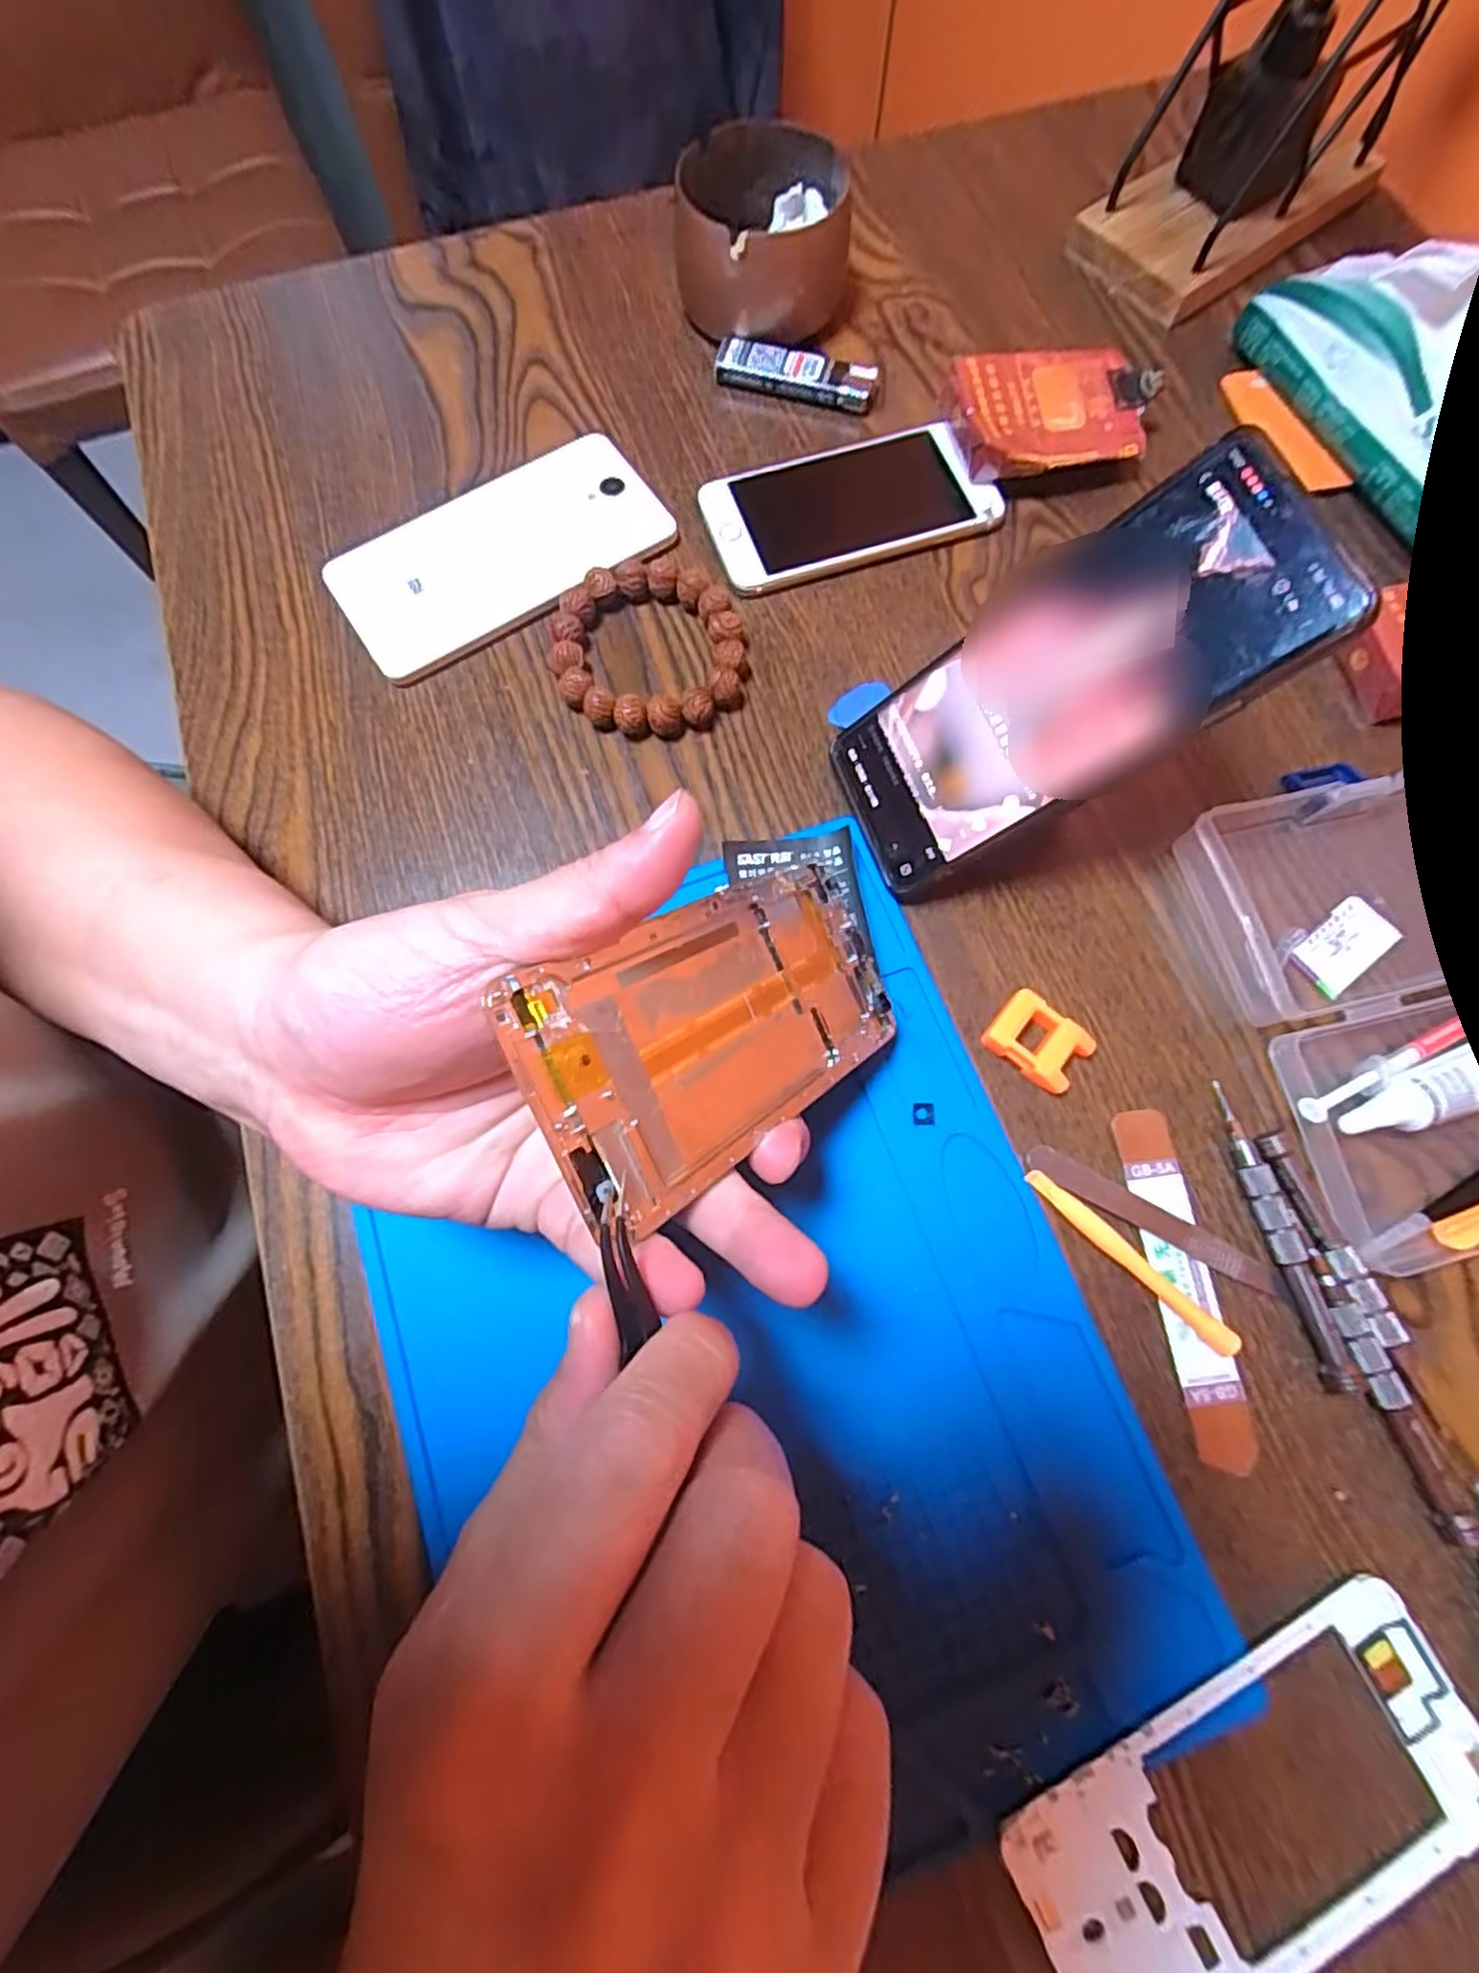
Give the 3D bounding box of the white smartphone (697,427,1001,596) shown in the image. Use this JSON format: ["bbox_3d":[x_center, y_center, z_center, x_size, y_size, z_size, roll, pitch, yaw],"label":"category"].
[{"bbox_3d":[0.049,-0.229,0.351,0.131,0.009,0.071,-19,75,-4],"label":"white smartphone"}]

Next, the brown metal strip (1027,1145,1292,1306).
[{"bbox_3d":[0.149,0.084,0.263,0.096,0.004,0.013,28,77,8],"label":"brown metal strip"}]

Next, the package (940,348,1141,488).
[{"bbox_3d":[0.144,-0.267,0.349,0.085,0.025,0.058,-5,74,-1],"label":"package"}]

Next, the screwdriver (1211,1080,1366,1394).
[{"bbox_3d":[0.189,0.086,0.260,0.010,0.010,0.103,-13,74,-3],"label":"screwdriver"}]

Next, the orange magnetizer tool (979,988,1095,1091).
[{"bbox_3d":[0.111,0.021,0.278,0.035,0.013,0.026,40,79,11],"label":"orange magnetizer tool"}]

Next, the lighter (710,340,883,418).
[{"bbox_3d":[0.028,-0.307,0.371,0.080,0.014,0.020,14,75,5],"label":"lighter"}]

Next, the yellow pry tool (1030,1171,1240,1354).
[{"bbox_3d":[0.136,0.094,0.258,0.083,0.006,0.009,43,79,11],"label":"yellow pry tool"}]

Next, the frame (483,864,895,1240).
[{"bbox_3d":[0.000,0.009,0.217,0.138,0.004,0.067,-28,95,-45],"label":"frame"}]

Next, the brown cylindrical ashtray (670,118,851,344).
[{"bbox_3d":[0.011,-0.372,0.369,0.081,0.051,0.085,0,74,1],"label":"brown cylindrical ashtray"}]

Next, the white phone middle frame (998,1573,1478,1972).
[{"bbox_3d":[0.152,0.244,0.215,0.142,0.008,0.070,-26,75,-6],"label":"white phone middle frame"}]

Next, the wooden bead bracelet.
[{"bbox_3d":[-0.041,-0.148,0.326,0.082,0.017,0.088,0,74,1],"label":"wooden bead bracelet"}]

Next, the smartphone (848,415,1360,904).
[{"bbox_3d":[0.107,-0.101,0.257,0.162,0.010,0.074,-30,72,34],"label":"smartphone"}]

